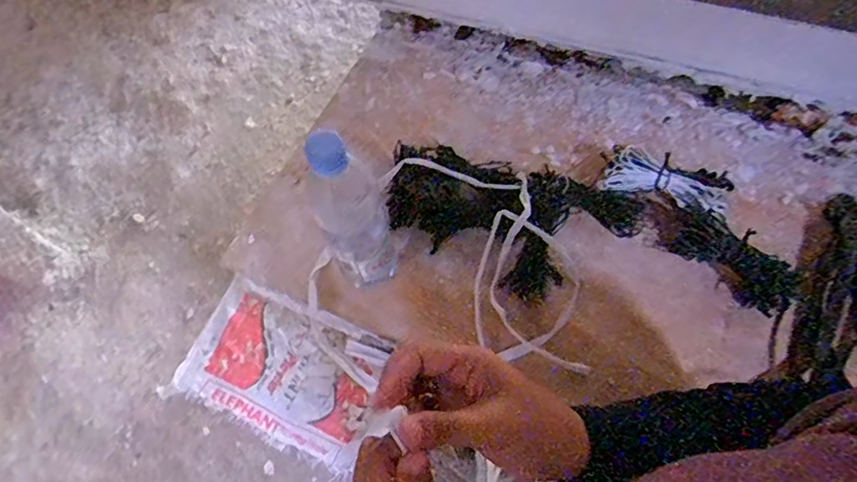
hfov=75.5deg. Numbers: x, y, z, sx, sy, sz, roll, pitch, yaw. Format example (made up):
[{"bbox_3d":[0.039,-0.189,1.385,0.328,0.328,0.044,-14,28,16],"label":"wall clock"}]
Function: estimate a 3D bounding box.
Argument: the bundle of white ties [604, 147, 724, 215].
[{"bbox_3d":[0.273,-0.064,0.634,0.132,0.033,0.038,24,67,17],"label":"bundle of white ties"}]

